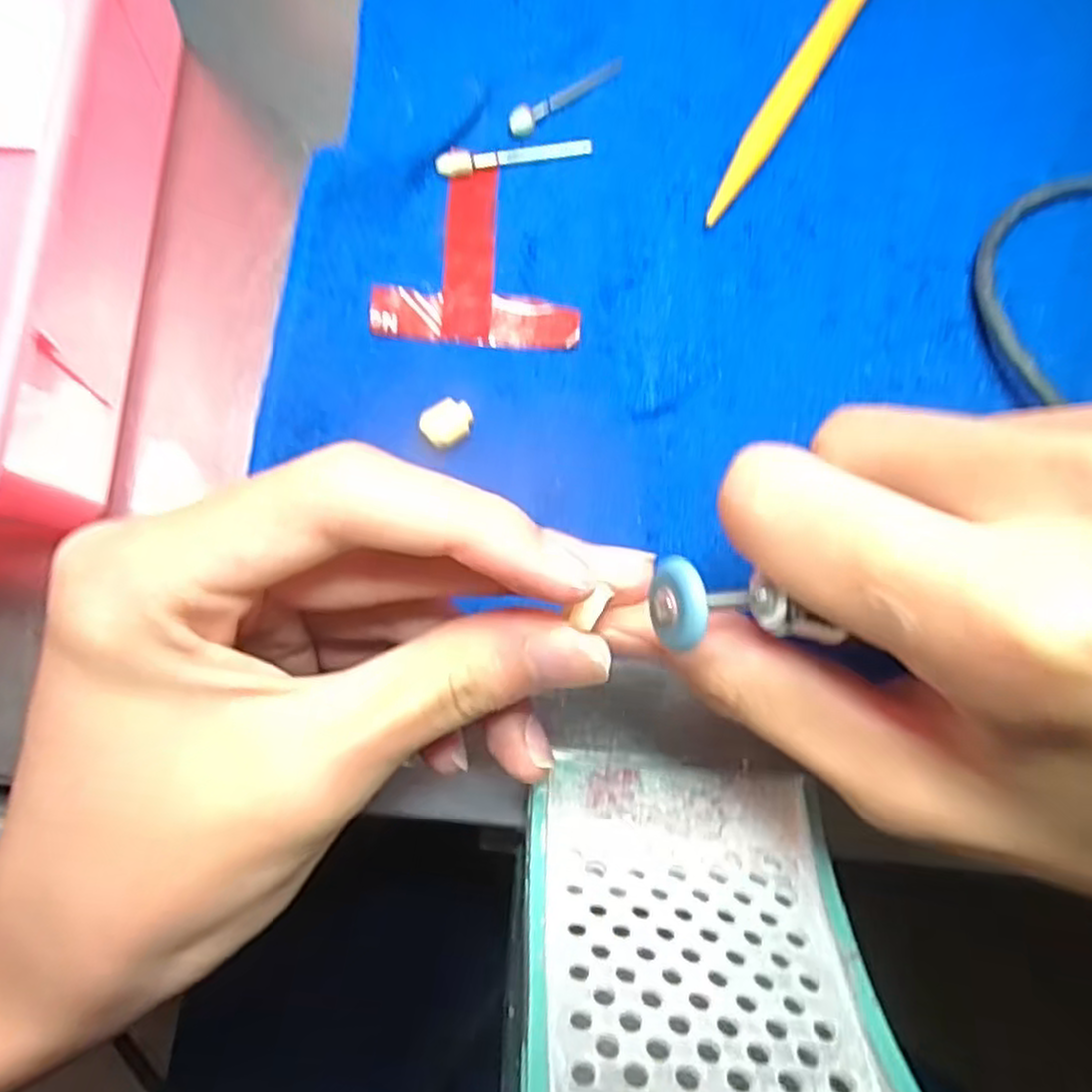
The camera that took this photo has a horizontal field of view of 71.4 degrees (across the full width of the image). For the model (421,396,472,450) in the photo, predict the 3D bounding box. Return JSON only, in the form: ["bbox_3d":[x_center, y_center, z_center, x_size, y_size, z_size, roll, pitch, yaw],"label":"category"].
[{"bbox_3d":[-0.027,-0.034,0.210,0.014,0.009,0.011,-35,83,-9],"label":"model"}]

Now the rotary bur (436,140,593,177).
[{"bbox_3d":[-0.009,-0.116,0.225,0.047,0.004,0.006,-12,80,-6],"label":"rotary bur"}]

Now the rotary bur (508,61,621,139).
[{"bbox_3d":[0.006,-0.137,0.229,0.042,0.005,0.007,-37,83,-9],"label":"rotary bur"}]

